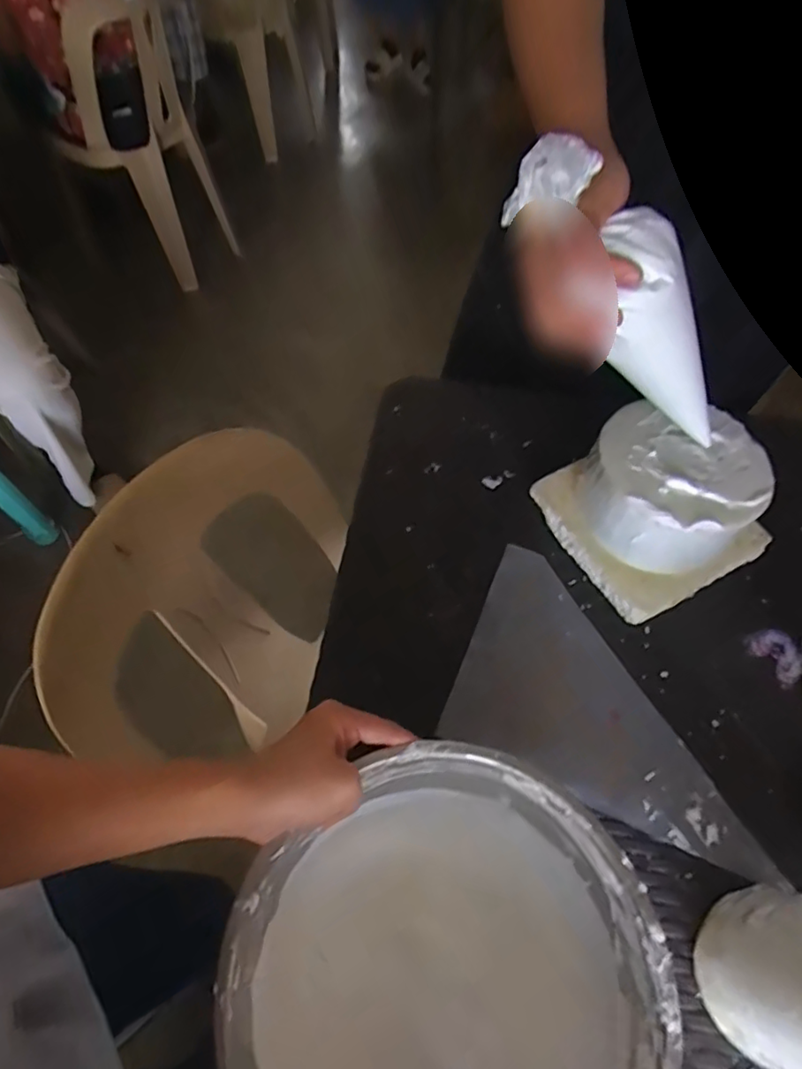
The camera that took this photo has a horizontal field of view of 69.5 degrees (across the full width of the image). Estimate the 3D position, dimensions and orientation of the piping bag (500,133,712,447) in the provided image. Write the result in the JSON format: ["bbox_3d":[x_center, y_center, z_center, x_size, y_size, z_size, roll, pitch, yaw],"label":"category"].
[{"bbox_3d":[0.157,-0.139,0.372,0.059,0.244,0.062,-9,48,46],"label":"piping bag"}]

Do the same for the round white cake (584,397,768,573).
[{"bbox_3d":[0.242,-0.045,0.526,0.138,0.073,0.136,0,60,0],"label":"round white cake"}]

